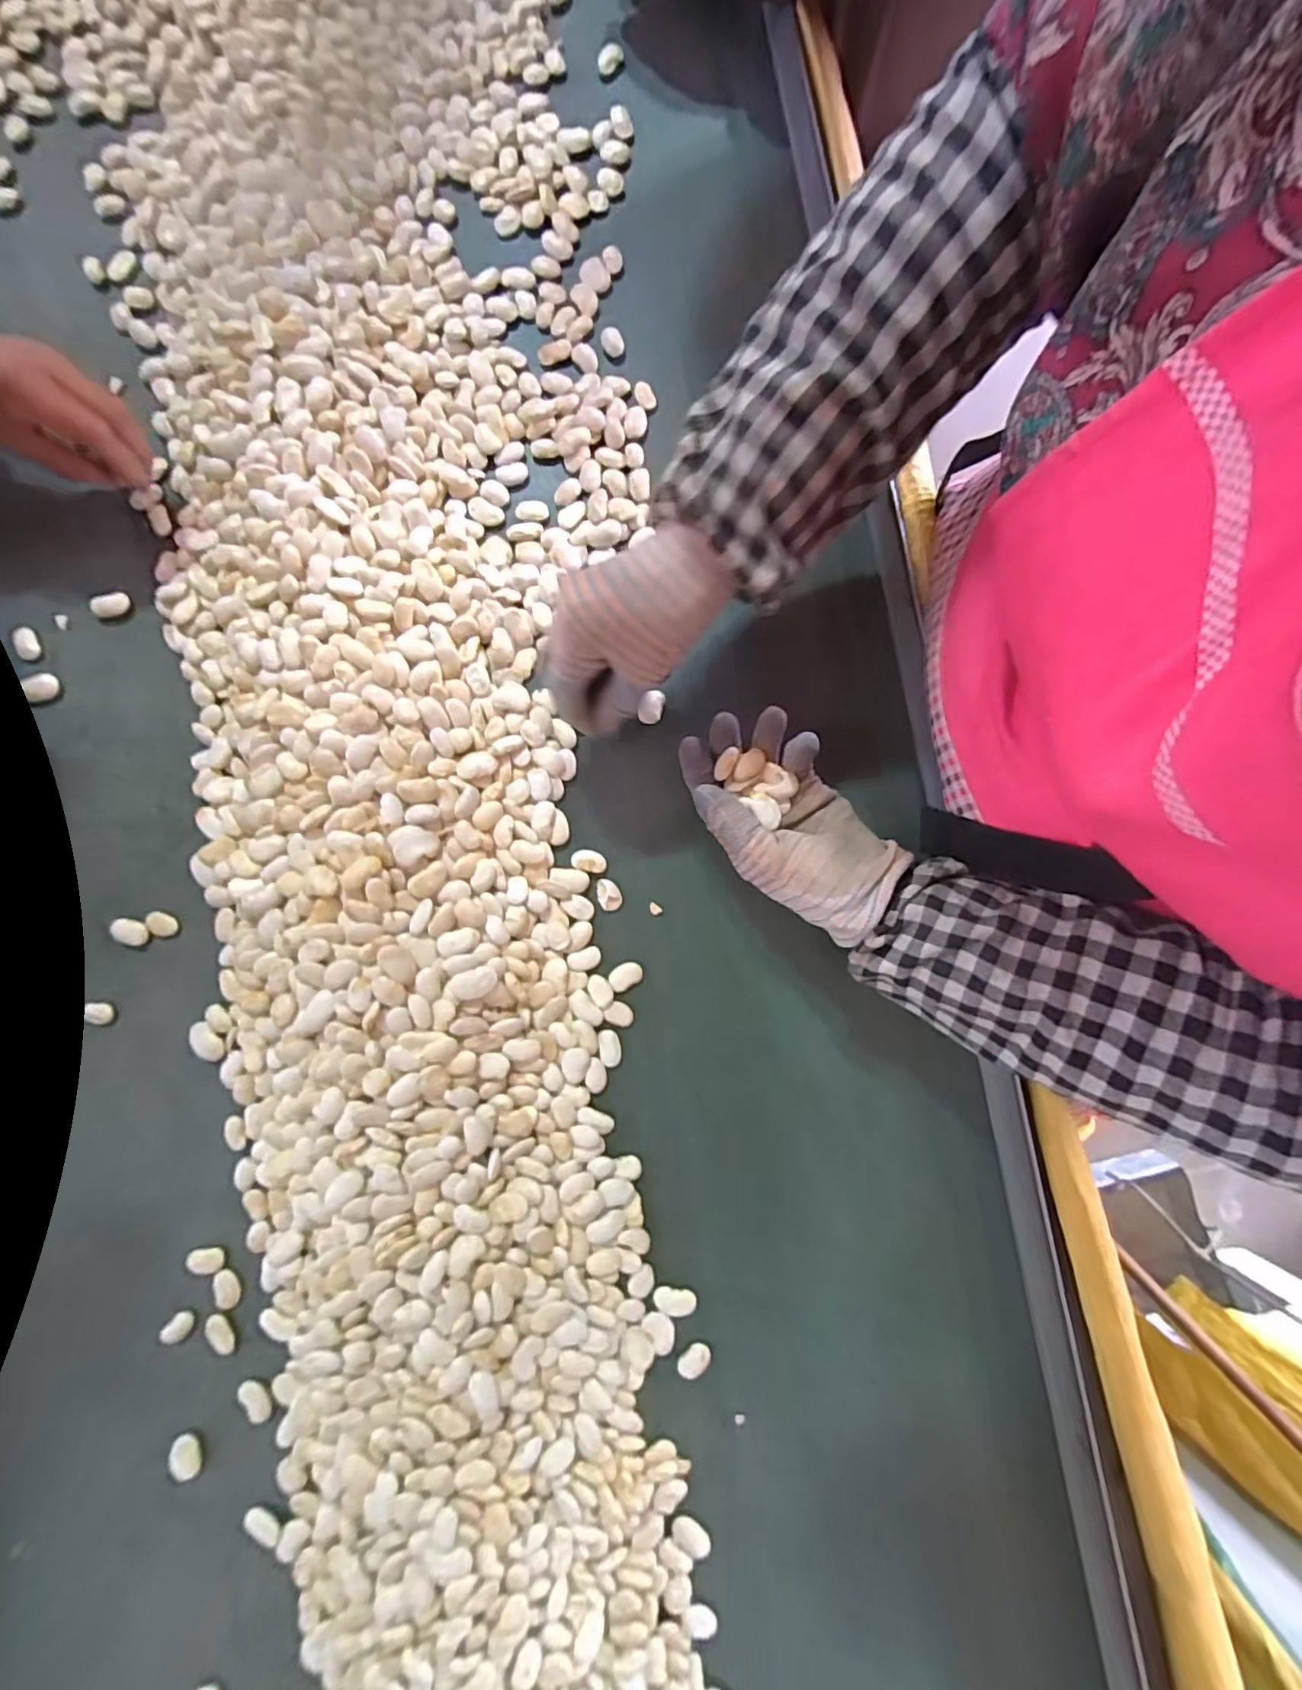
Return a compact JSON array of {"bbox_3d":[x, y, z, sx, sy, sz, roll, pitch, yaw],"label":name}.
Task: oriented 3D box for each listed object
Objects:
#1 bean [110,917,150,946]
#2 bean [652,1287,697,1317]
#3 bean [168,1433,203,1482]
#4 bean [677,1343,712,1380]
[{"bbox_3d":[-0.359,0.060,0.403,0.024,0.005,0.016,17,75,6],"label":"bean"},{"bbox_3d":[0.016,0.306,0.392,0.028,0.004,0.015,6,75,3],"label":"bean"},{"bbox_3d":[-0.303,0.399,0.381,0.018,0.010,0.024,-40,77,-9],"label":"bean"},{"bbox_3d":[0.029,0.342,0.388,0.023,0.008,0.015,-40,77,-9],"label":"bean"}]

